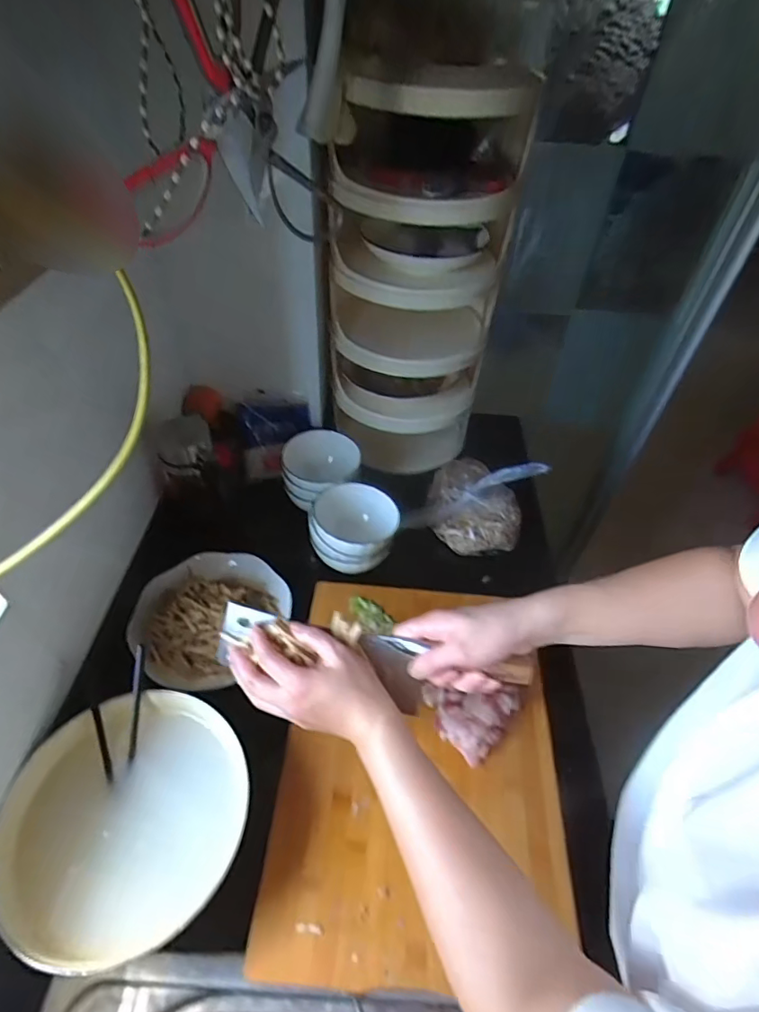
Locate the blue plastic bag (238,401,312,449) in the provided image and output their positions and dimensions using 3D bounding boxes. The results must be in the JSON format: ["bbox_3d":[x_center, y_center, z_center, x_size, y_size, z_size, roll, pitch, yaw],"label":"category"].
[{"bbox_3d":[-0.166,-0.132,0.810,0.111,0.068,0.015,-6,4,0],"label":"blue plastic bag"}]

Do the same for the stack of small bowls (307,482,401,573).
[{"bbox_3d":[-0.039,0.032,0.696,0.119,0.079,0.107,10,48,5],"label":"stack of small bowls"}]

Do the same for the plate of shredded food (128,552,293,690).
[{"bbox_3d":[-0.209,0.126,0.631,0.155,0.061,0.179,25,51,19],"label":"plate of shredded food"}]

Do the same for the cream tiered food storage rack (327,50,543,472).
[{"bbox_3d":[0.057,-0.318,0.748,0.217,0.501,0.220,9,48,5],"label":"cream tiered food storage rack"}]

